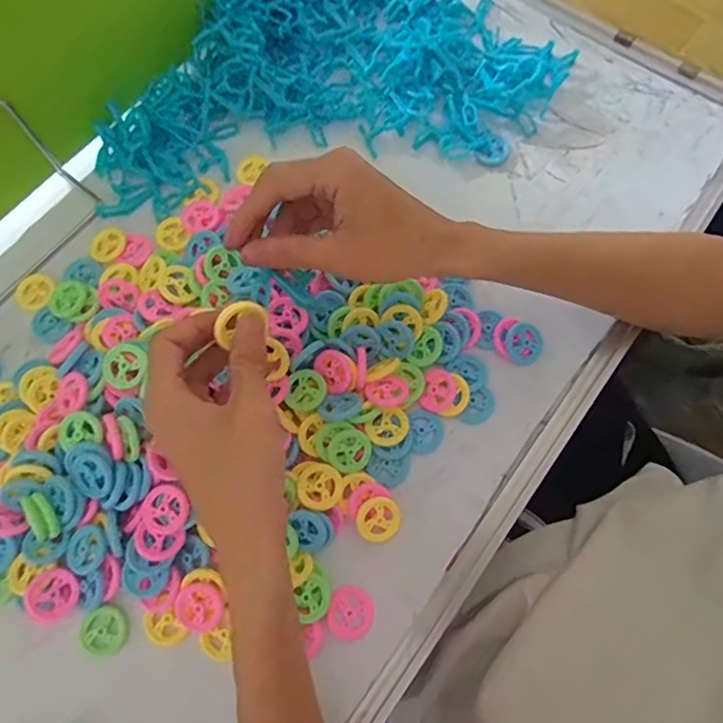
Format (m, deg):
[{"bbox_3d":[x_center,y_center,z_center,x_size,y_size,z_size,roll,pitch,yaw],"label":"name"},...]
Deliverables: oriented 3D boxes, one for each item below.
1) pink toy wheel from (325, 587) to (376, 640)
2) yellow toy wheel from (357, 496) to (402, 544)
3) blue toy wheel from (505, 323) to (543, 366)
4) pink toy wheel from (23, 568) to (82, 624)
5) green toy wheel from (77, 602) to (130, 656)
[{"bbox_3d":[-0.006,0.159,0.346,0.030,0.005,0.030,3,78,-13],"label":"pink toy wheel"},{"bbox_3d":[0.011,0.104,0.360,0.027,0.007,0.029,0,72,1],"label":"yellow toy wheel"},{"bbox_3d":[0.117,-0.012,0.396,0.030,0.011,0.027,-29,73,-8],"label":"blue toy wheel"},{"bbox_3d":[-0.190,0.145,0.337,0.030,0.004,0.030,8,73,-26],"label":"pink toy wheel"},{"bbox_3d":[-0.161,0.169,0.343,0.029,0.005,0.029,0,72,1],"label":"green toy wheel"}]

